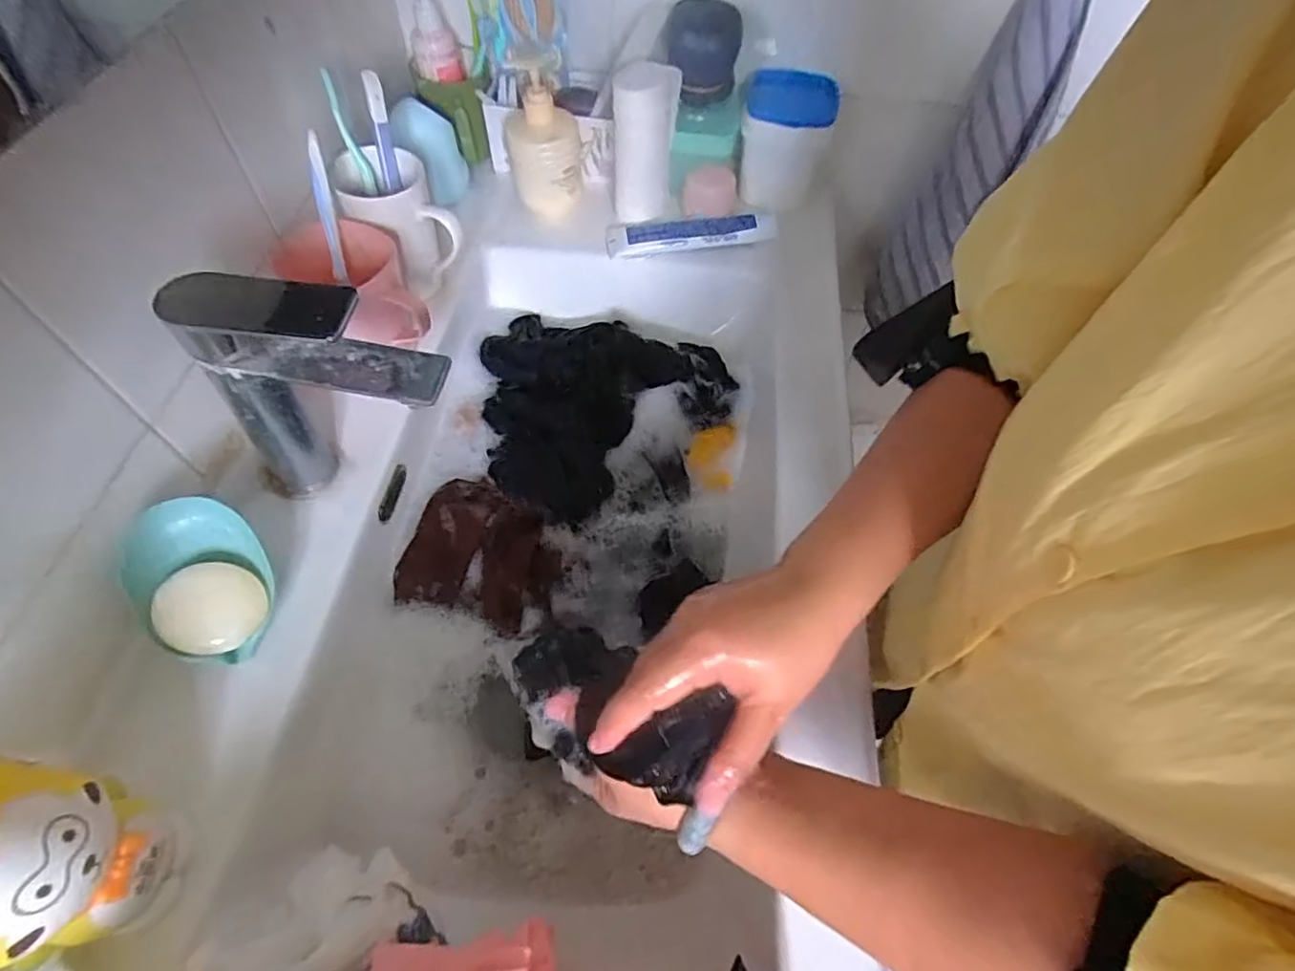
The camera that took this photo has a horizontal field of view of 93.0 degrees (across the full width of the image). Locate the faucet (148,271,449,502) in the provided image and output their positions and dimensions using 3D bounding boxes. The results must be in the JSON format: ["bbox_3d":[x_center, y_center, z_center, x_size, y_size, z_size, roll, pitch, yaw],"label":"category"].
[{"bbox_3d":[-0.206,-0.055,0.417,0.148,0.172,0.040,5,56,2],"label":"faucet"}]

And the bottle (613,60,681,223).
[{"bbox_3d":[-0.002,-0.352,0.645,0.063,0.149,0.048,1,56,0],"label":"bottle"}]

